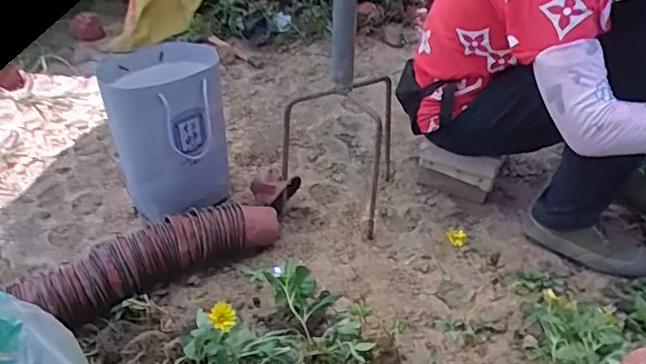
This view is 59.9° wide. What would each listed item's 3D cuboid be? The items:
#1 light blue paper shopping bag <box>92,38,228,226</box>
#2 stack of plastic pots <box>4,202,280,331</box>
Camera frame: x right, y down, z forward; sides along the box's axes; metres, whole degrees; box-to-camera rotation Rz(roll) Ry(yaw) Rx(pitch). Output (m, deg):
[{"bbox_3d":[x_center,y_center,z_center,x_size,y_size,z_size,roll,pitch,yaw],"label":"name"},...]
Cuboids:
[{"bbox_3d":[-0.315,-0.101,1.150,0.204,0.314,0.219,-12,40,-17],"label":"light blue paper shopping bag"},{"bbox_3d":[-0.295,0.135,1.016,0.465,0.094,0.113,-17,41,-23],"label":"stack of plastic pots"}]

